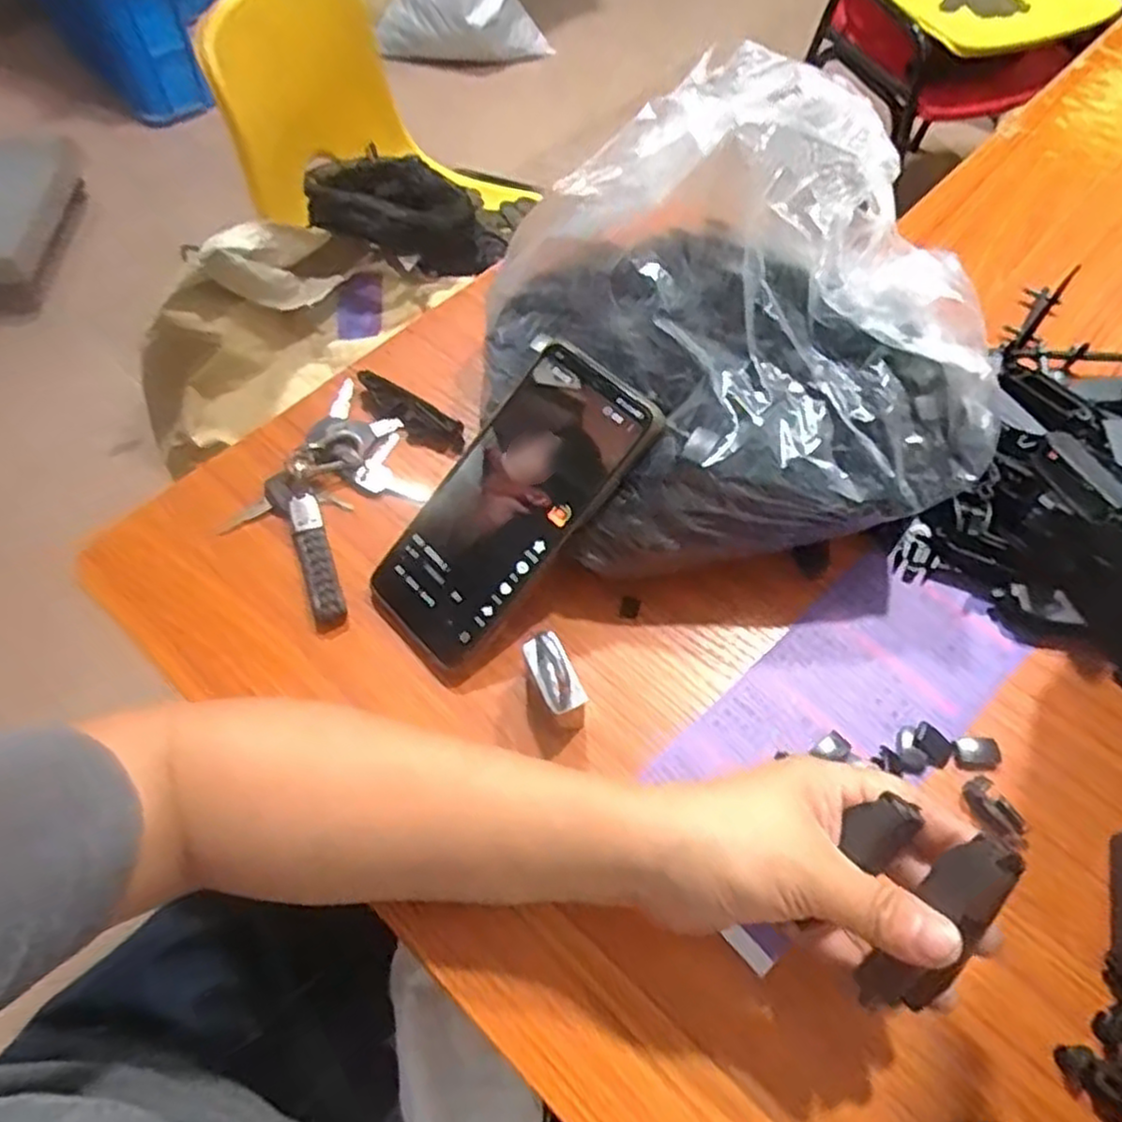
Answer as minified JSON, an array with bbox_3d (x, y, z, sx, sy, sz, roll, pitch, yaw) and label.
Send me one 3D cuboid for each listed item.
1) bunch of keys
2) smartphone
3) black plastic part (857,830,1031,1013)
[{"bbox_3d":[-0.130,-0.038,0.439,0.098,0.028,0.135,25,61,17],"label":"bunch of keys"},{"bbox_3d":[-0.029,-0.028,0.384,0.077,0.006,0.168,44,99,22],"label":"smartphone"},{"bbox_3d":[0.130,0.127,0.259,0.022,0.011,0.073,37,96,23],"label":"black plastic part"}]

